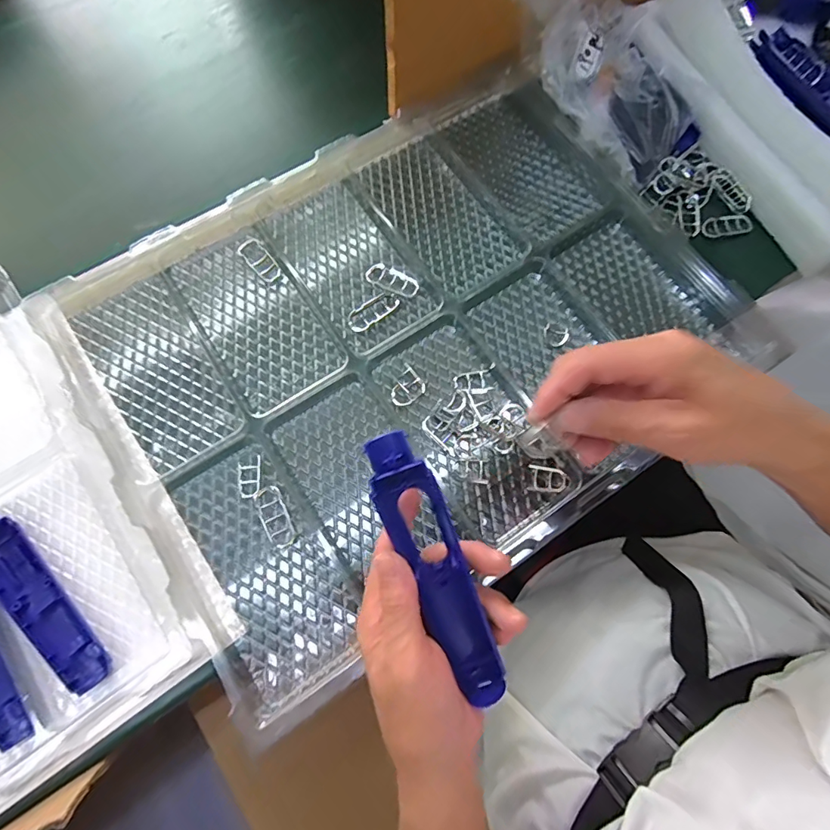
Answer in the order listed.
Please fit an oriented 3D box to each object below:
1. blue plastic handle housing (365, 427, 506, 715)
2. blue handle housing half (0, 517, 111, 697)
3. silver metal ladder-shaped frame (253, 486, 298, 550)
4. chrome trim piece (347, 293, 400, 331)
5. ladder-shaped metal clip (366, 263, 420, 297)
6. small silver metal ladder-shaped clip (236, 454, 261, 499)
[{"bbox_3d":[0.013,0.094,0.285,0.037,0.022,0.173,-23,98,-8],"label":"blue plastic handle housing"},{"bbox_3d":[-0.296,0.142,0.359,0.036,0.016,0.163,-39,78,-12],"label":"blue handle housing half"},{"bbox_3d":[-0.117,0.085,0.386,0.024,0.004,0.051,-26,76,-8],"label":"silver metal ladder-shaped frame"},{"bbox_3d":[-0.040,-0.099,0.444,0.053,0.004,0.021,-38,78,-11],"label":"chrome trim piece"},{"bbox_3d":[-0.021,-0.131,0.454,0.053,0.005,0.025,27,75,7],"label":"ladder-shaped metal clip"},{"bbox_3d":[-0.140,0.053,0.398,0.020,0.004,0.034,-10,74,-4],"label":"small silver metal ladder-shaped clip"}]

